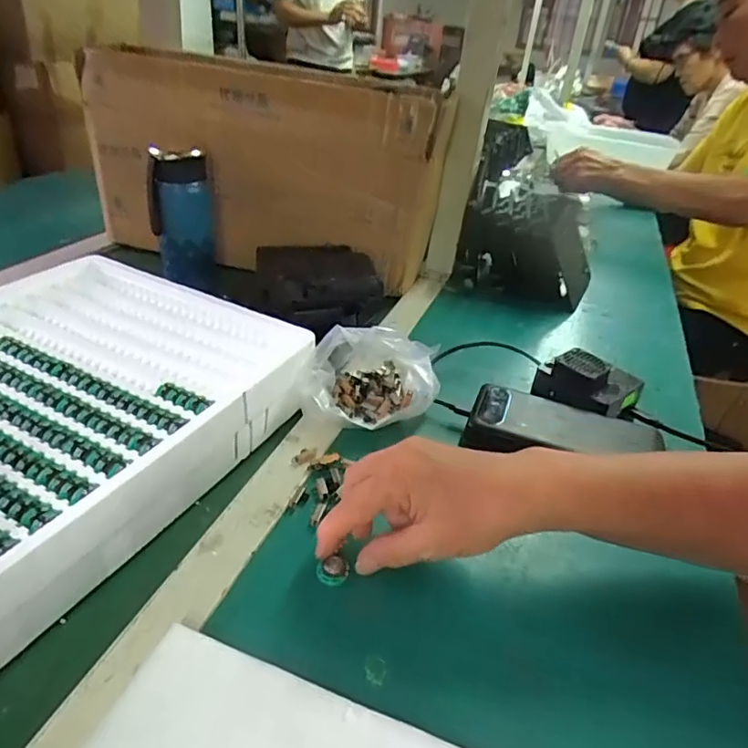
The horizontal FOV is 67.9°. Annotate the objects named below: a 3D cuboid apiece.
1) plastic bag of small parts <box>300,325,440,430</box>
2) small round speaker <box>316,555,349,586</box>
[{"bbox_3d":[0.001,-0.001,0.491,0.107,0.068,0.101,13,33,12],"label":"plastic bag of small parts"},{"bbox_3d":[-0.025,0.123,0.347,0.020,0.008,0.015,-4,34,-15],"label":"small round speaker"}]

